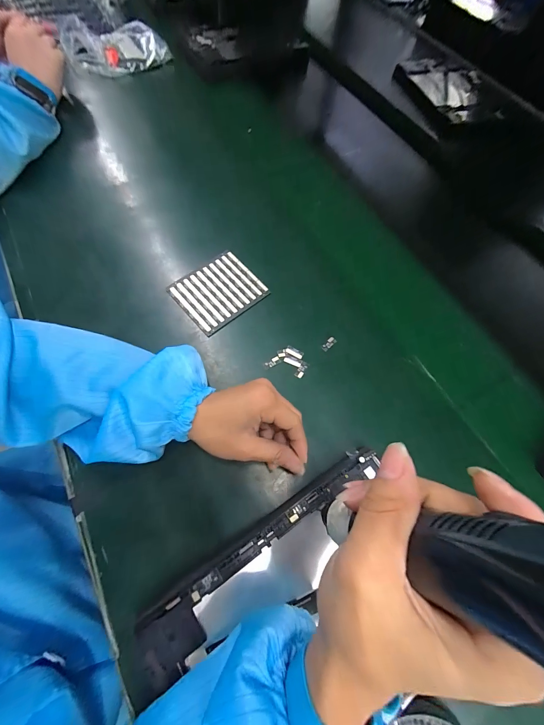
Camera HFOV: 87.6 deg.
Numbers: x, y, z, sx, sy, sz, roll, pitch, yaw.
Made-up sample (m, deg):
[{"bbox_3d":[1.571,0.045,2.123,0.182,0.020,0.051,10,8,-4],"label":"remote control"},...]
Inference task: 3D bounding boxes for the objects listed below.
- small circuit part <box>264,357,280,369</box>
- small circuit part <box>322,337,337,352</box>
[{"bbox_3d":[0.000,0.000,0.326,0.019,0.004,0.009,-26,71,-15],"label":"small circuit part"},{"bbox_3d":[0.068,-0.023,0.339,0.021,0.004,0.009,-41,76,-19],"label":"small circuit part"}]

